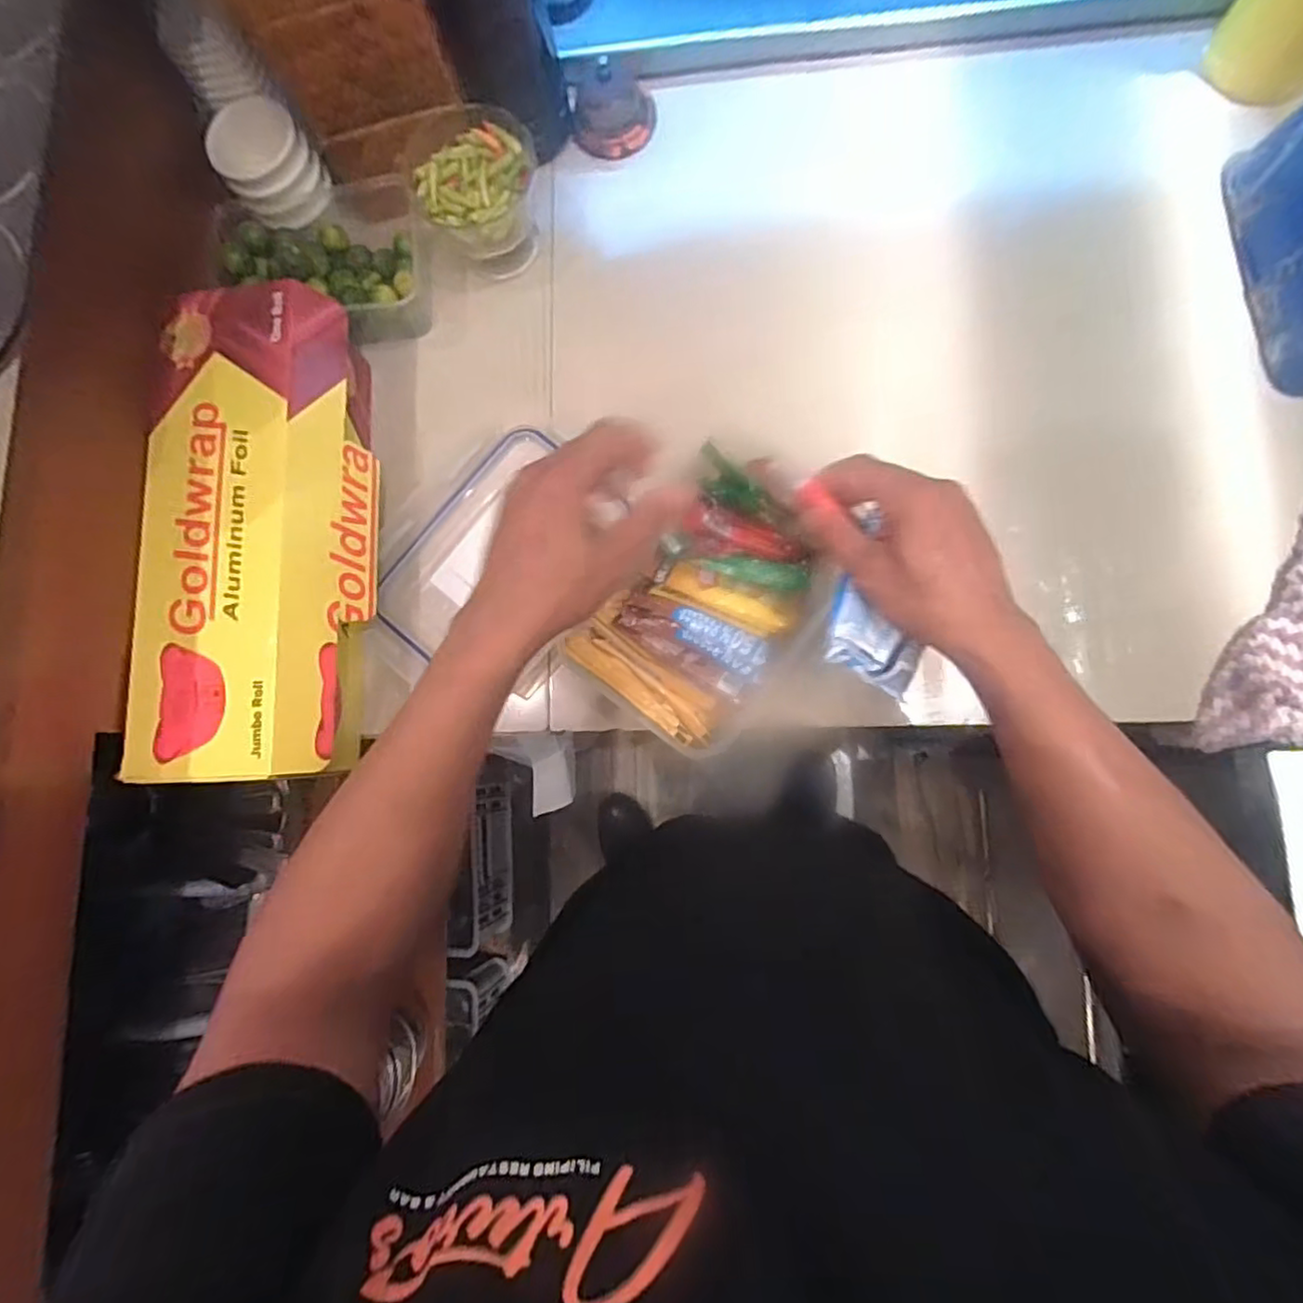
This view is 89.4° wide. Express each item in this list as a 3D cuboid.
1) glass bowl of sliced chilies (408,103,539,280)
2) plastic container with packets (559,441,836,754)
[{"bbox_3d":[-0.139,-0.377,0.553,0.097,0.078,0.100,-16,80,3],"label":"glass bowl of sliced chilies"},{"bbox_3d":[0.041,-0.030,0.456,0.127,0.047,0.176,38,89,8],"label":"plastic container with packets"}]

